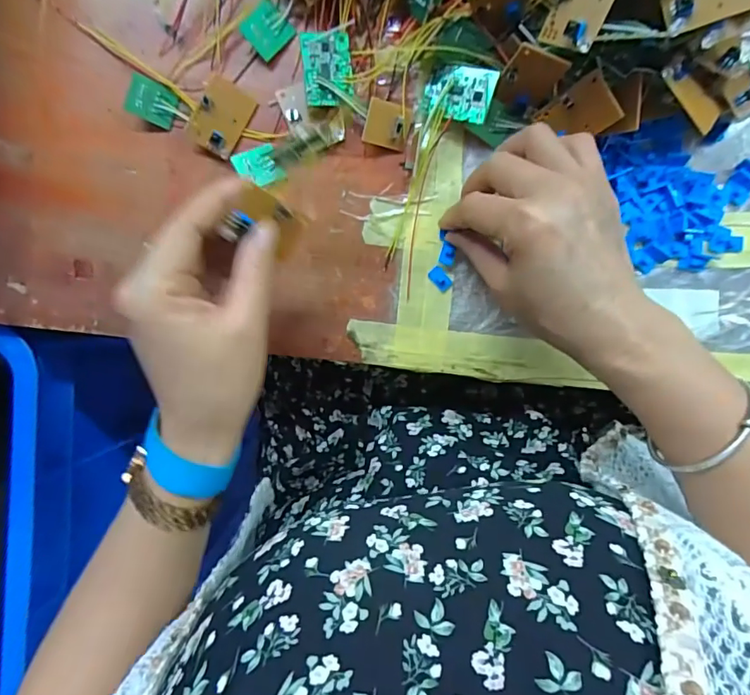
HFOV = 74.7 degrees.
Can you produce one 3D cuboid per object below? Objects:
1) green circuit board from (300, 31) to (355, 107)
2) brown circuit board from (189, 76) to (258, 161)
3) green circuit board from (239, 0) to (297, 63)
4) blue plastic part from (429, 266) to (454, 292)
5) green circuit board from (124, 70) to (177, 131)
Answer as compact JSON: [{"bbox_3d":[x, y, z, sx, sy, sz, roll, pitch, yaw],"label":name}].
[{"bbox_3d":[-0.029,-0.176,0.310,0.031,0.005,0.044,-6,94,-13],"label":"green circuit board"},{"bbox_3d":[-0.099,-0.150,0.319,0.032,0.012,0.044,27,90,-17],"label":"brown circuit board"},{"bbox_3d":[-0.069,-0.205,0.317,0.025,0.007,0.030,43,79,-21],"label":"green circuit board"},{"bbox_3d":[0.043,-0.045,0.321,0.011,0.004,0.016,-45,90,5],"label":"blue plastic part"},{"bbox_3d":[-0.147,-0.162,0.324,0.030,0.004,0.025,20,95,-19],"label":"green circuit board"}]

